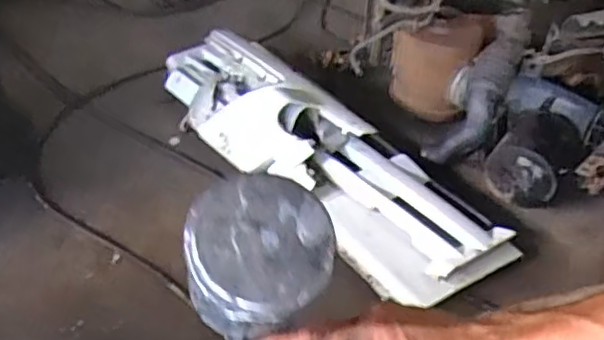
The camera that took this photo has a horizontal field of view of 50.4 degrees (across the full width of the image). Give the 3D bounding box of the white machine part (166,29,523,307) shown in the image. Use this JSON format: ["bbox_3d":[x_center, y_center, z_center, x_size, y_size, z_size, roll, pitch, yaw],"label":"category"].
[{"bbox_3d":[0.026,-0.107,1.807,0.390,0.229,1.190,-27,48,-29],"label":"white machine part"}]

